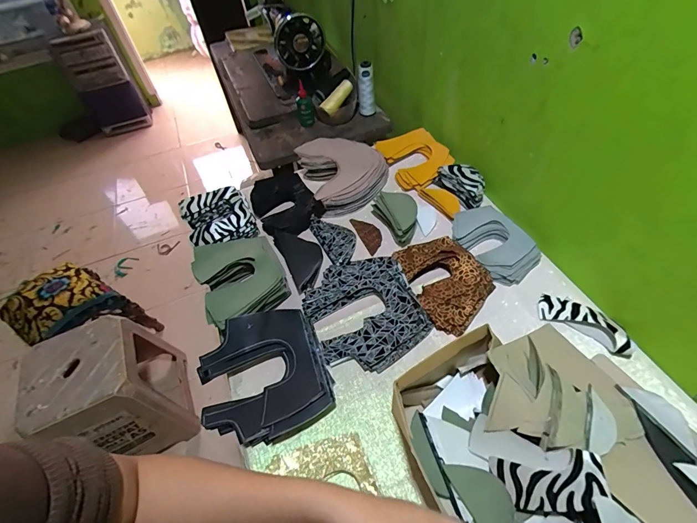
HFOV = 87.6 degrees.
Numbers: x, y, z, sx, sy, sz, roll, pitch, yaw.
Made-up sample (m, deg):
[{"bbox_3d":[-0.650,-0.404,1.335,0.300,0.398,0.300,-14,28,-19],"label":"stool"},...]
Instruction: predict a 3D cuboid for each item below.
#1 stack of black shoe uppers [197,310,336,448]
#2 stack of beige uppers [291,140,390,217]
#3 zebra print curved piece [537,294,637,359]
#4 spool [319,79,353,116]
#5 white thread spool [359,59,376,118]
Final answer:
[{"bbox_3d":[-0.134,0.175,0.567,0.192,0.043,0.193,-20,53,-10],"label":"stack of black shoe uppers"},{"bbox_3d":[-0.003,-0.204,0.830,0.183,0.073,0.183,-19,52,-9],"label":"stack of beige uppers"},{"bbox_3d":[0.380,0.094,0.578,0.141,0.028,0.058,29,60,25],"label":"zebra print curved piece"},{"bbox_3d":[-0.031,-0.450,0.998,0.105,0.035,0.032,-48,59,1],"label":"spool"},{"bbox_3d":[0.050,-0.470,1.009,0.046,0.123,0.047,-4,52,3],"label":"white thread spool"}]

